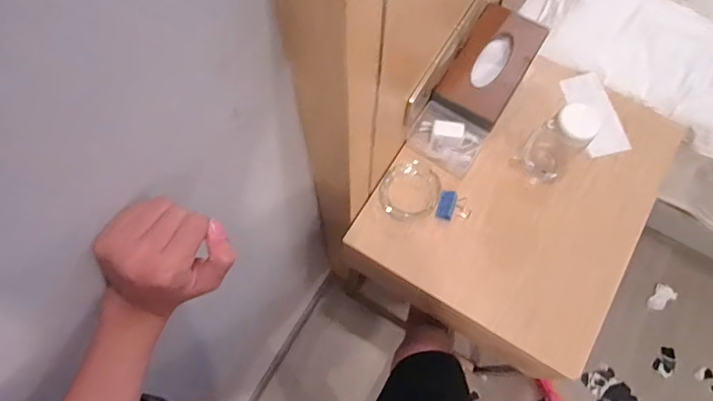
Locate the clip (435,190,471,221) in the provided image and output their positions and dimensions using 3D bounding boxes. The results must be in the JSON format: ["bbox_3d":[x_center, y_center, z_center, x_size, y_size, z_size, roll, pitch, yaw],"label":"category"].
[{"bbox_3d":[0.173,0.013,0.831,0.059,0.020,0.050,13,70,4],"label":"clip"}]

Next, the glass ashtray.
[{"bbox_3d":[0.095,-0.016,0.842,0.100,0.024,0.102,23,71,7],"label":"glass ashtray"}]

